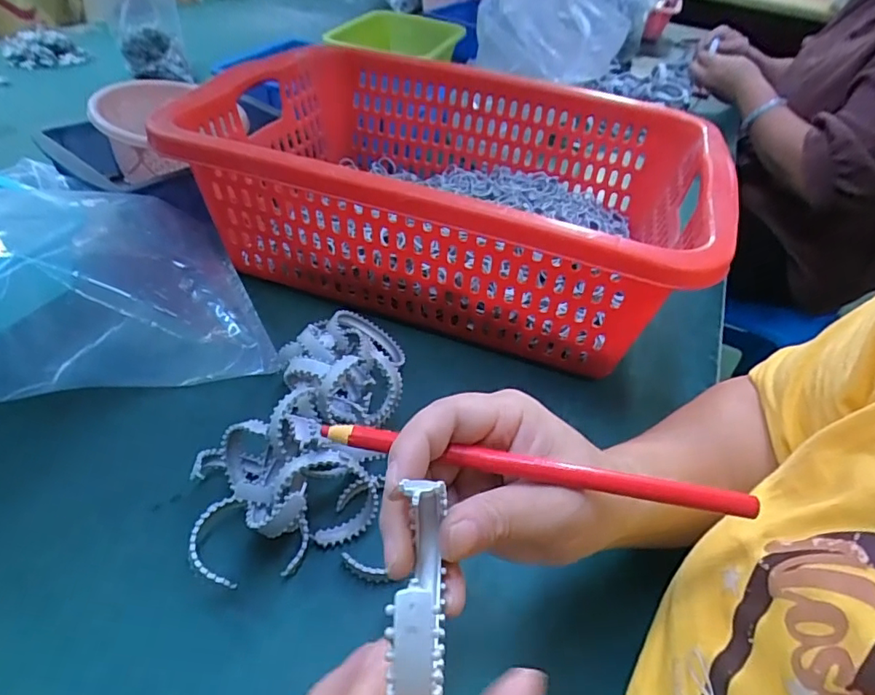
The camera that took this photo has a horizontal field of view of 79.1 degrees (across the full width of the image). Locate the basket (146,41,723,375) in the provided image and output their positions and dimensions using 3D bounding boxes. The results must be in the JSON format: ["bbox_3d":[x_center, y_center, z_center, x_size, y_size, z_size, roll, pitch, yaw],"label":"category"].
[{"bbox_3d":[0.010,-0.137,0.504,0.445,0.168,0.294,18,43,12],"label":"basket"}]

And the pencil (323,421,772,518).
[{"bbox_3d":[0.036,0.047,0.209,0.167,0.008,0.007,9,42,8],"label":"pencil"}]

